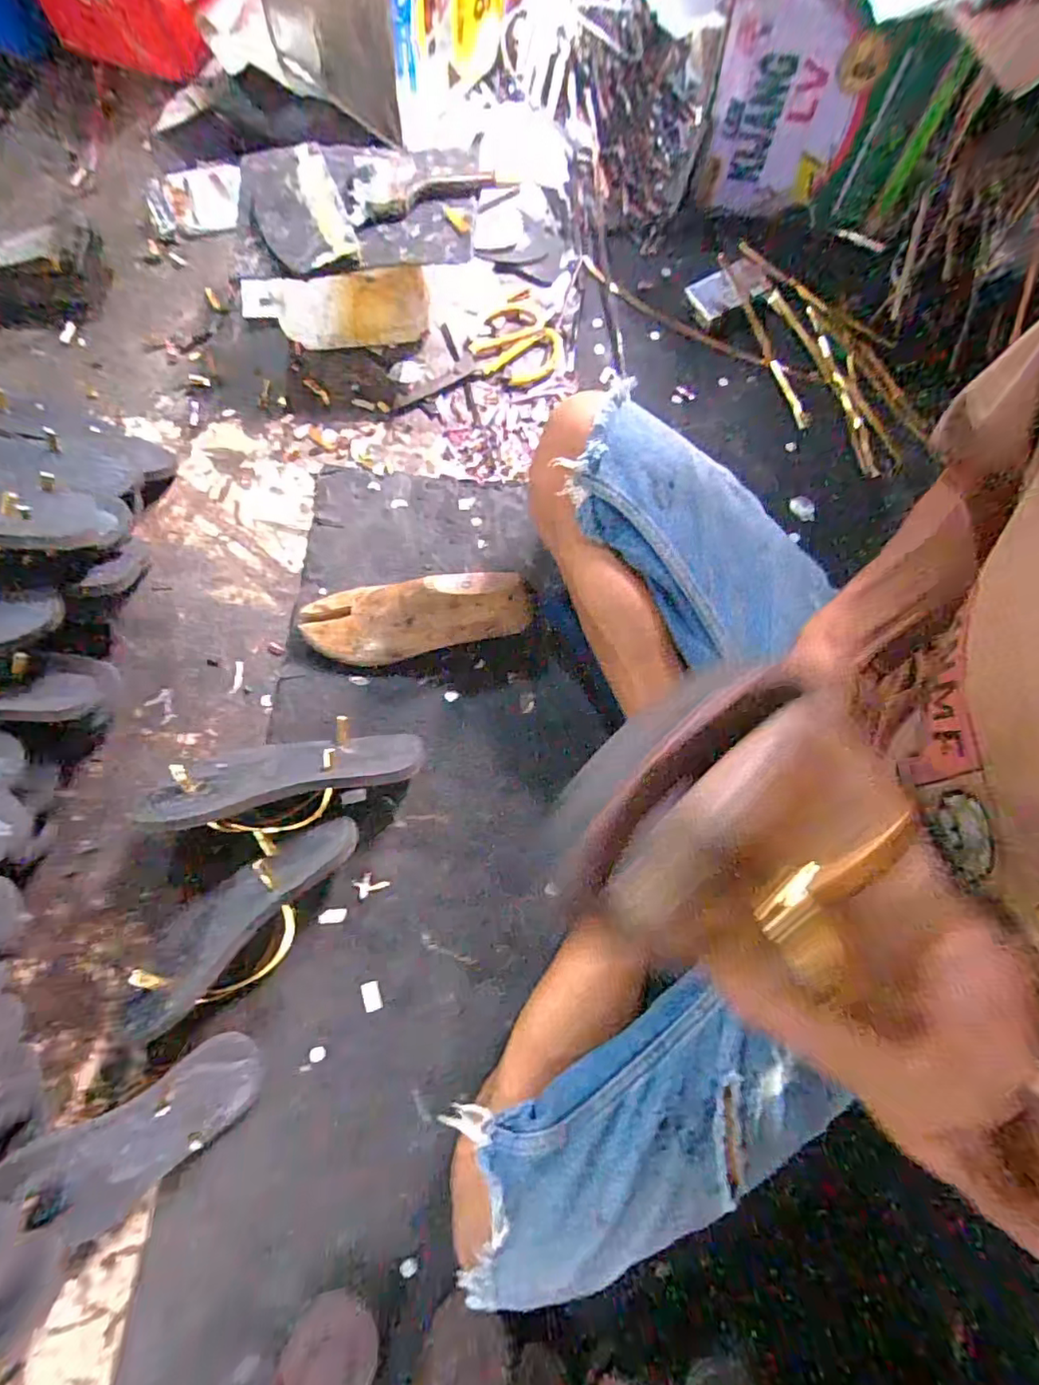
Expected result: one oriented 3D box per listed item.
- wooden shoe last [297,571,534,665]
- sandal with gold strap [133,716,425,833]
[{"bbox_3d":[-0.108,-0.079,0.579,0.240,0.068,0.079,-7,76,14],"label":"wooden shoe last"},{"bbox_3d":[-0.221,0.078,0.554,0.251,0.113,0.049,-9,121,-4],"label":"sandal with gold strap"}]

